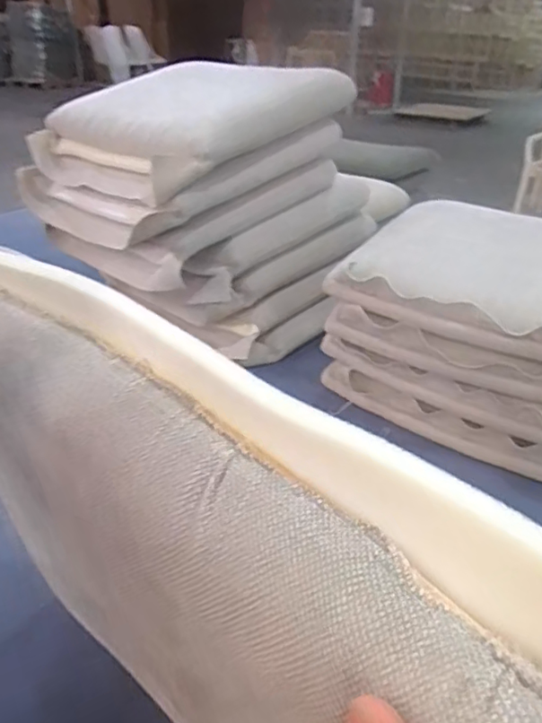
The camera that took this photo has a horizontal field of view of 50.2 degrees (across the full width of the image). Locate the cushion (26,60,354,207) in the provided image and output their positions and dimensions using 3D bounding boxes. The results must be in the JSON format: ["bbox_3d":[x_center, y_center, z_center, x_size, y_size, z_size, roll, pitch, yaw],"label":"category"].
[{"bbox_3d":[-0.137,-0.432,1.017,0.431,0.092,0.430,25,52,40],"label":"cushion"}]

